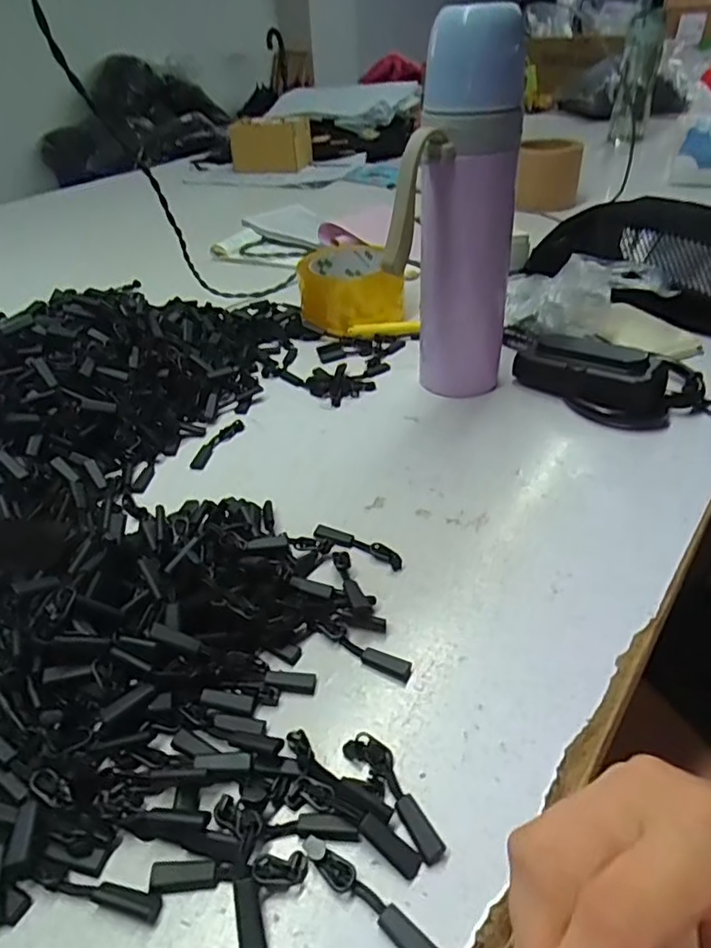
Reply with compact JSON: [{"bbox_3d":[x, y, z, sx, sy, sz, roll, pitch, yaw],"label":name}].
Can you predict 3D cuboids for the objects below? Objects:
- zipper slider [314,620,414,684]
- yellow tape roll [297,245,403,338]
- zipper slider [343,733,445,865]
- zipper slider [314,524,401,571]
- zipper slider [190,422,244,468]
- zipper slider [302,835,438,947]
[{"bbox_3d":[0.003,0.086,0.294,0.052,0.007,0.012,20,44,26],"label":"zipper slider"},{"bbox_3d":[-0.004,-0.182,0.593,0.099,0.061,0.097,-2,38,1],"label":"yellow tape roll"},{"bbox_3d":[0.017,0.126,0.240,0.015,0.006,0.054,-26,44,-26],"label":"zipper slider"},{"bbox_3d":[0.002,0.042,0.350,0.057,0.008,0.012,18,43,25],"label":"zipper slider"},{"bbox_3d":[-0.103,-0.023,0.442,0.013,0.006,0.059,15,42,21],"label":"zipper slider"},{"bbox_3d":[0.005,0.150,0.210,0.059,0.009,0.009,25,46,31],"label":"zipper slider"}]

